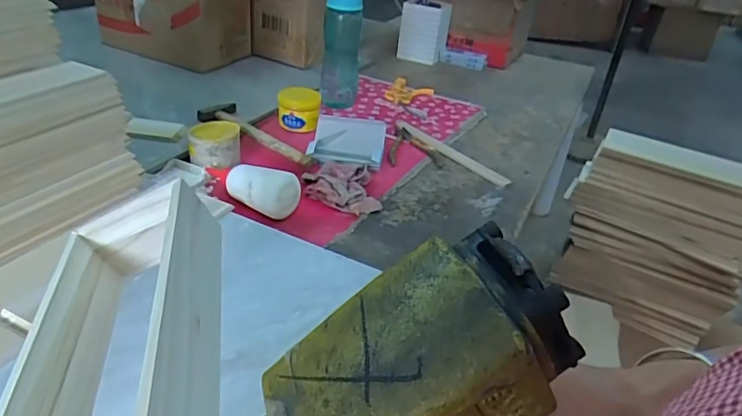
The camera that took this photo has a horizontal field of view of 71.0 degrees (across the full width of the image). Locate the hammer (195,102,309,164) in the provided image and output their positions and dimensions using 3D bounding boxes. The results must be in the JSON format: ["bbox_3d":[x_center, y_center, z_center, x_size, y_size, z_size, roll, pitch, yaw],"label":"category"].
[{"bbox_3d":[-0.202,-0.122,0.874,0.070,0.027,0.250,-21,42,-38],"label":"hammer"}]

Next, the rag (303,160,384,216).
[{"bbox_3d":[-0.044,-0.034,0.771,0.106,0.028,0.114,-1,33,-13],"label":"rag"}]

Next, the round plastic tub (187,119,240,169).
[{"bbox_3d":[-0.242,-0.098,0.804,0.077,0.050,0.062,-2,33,-15],"label":"round plastic tub"}]

